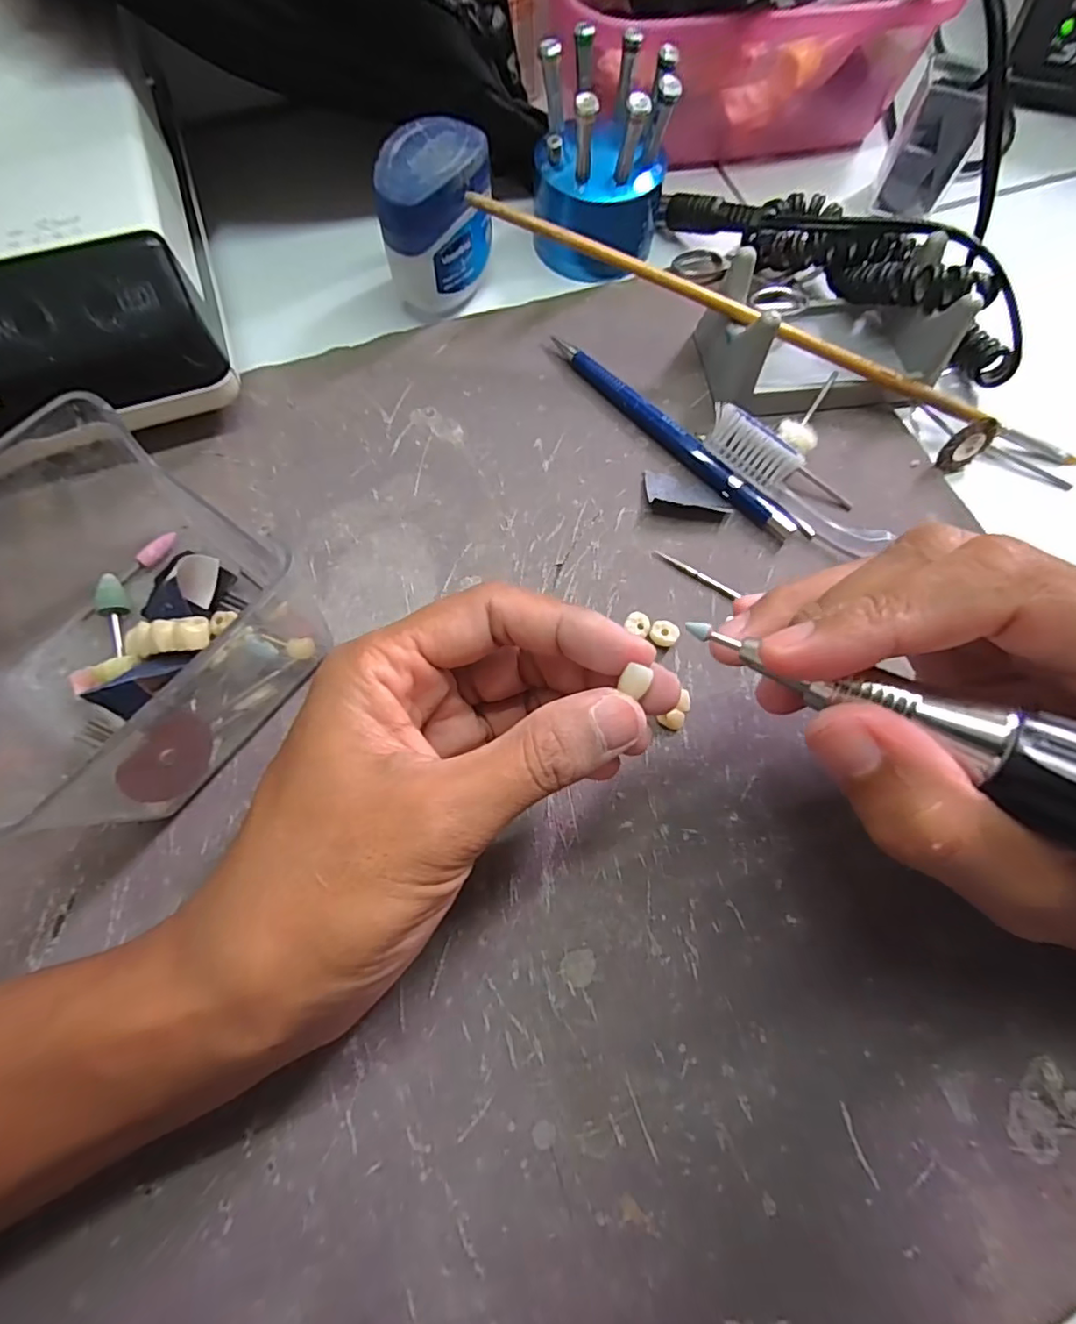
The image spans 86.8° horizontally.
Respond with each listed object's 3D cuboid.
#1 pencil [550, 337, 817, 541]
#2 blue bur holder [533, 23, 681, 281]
[{"bbox_3d":[0.056,-0.096,0.241,0.137,0.010,0.012,43,75,12],"label":"pencil"},{"bbox_3d":[0.028,-0.223,0.253,0.057,0.069,0.053,3,71,-1],"label":"blue bur holder"}]

